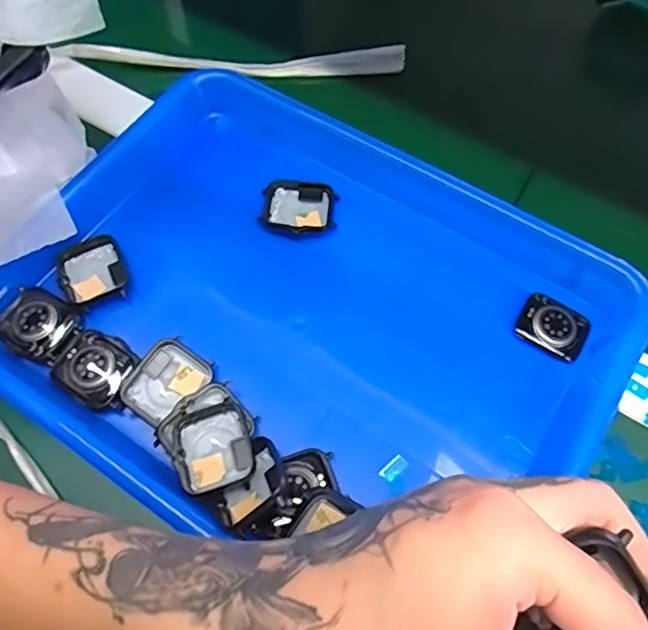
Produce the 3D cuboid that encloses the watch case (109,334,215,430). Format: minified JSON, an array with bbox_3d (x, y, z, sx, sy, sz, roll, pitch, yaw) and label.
[{"bbox_3d":[-0.086,0.038,0.306,0.037,0.016,0.047,37,70,17],"label":"watch case"}]

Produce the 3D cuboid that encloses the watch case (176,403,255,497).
[{"bbox_3d":[-0.056,0.069,0.290,0.037,0.016,0.041,-20,65,-9],"label":"watch case"}]

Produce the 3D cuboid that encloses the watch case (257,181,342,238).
[{"bbox_3d":[-0.016,-0.067,0.361,0.046,0.013,0.038,5,64,3],"label":"watch case"}]

